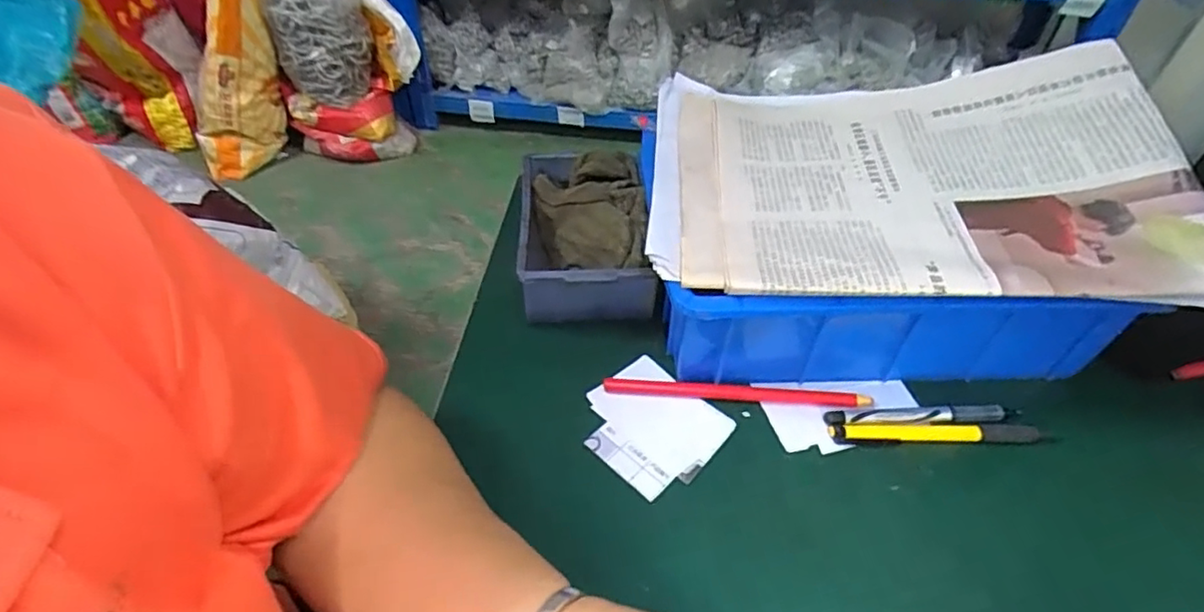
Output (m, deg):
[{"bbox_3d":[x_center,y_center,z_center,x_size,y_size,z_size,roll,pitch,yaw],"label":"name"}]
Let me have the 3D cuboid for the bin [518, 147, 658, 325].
[{"bbox_3d":[-0.016,-0.057,0.457,0.092,0.065,0.163,-3,45,-3],"label":"bin"}]

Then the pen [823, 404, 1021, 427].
[{"bbox_3d":[0.198,0.068,0.375,0.119,0.008,0.012,-2,45,-2],"label":"pen"}]

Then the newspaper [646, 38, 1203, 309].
[{"bbox_3d":[0.183,-0.099,0.382,0.296,0.056,0.229,5,45,5],"label":"newspaper"}]

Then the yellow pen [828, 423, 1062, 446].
[{"bbox_3d":[0.206,0.078,0.368,0.132,0.007,0.012,0,45,0],"label":"yellow pen"}]

